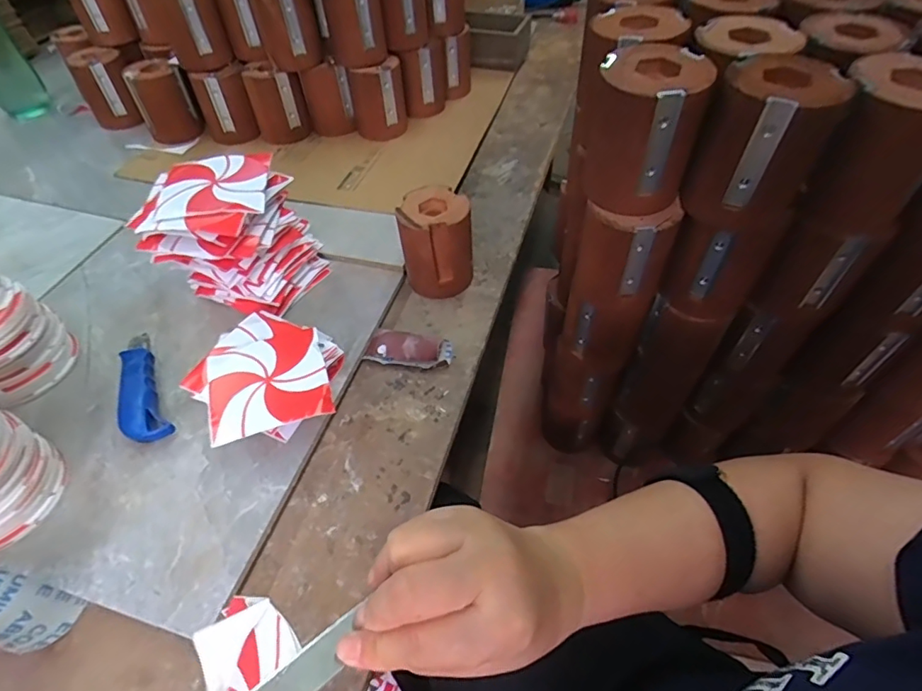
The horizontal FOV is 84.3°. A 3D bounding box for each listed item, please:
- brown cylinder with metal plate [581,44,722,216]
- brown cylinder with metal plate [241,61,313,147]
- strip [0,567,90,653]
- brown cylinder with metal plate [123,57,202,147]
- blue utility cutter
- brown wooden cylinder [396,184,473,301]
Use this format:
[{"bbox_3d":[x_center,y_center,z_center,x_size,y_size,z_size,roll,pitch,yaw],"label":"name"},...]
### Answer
[{"bbox_3d":[0.142,-0.169,0.403,0.080,0.099,0.074,11,52,10],"label":"brown cylinder with metal plate"},{"bbox_3d":[-0.280,-0.371,0.776,0.075,0.095,0.071,-26,55,-19],"label":"brown cylinder with metal plate"},{"bbox_3d":[-0.342,0.190,0.370,0.097,0.063,0.054,6,51,6],"label":"strip"},{"bbox_3d":[-0.458,-0.373,0.786,0.070,0.099,0.073,34,59,25],"label":"brown cylinder with metal plate"},{"bbox_3d":[-0.314,0.038,0.494,0.038,0.024,0.151,-27,55,-19],"label":"blue utility cutter"},{"bbox_3d":[-0.027,-0.116,0.575,0.076,0.097,0.074,-2,51,0],"label":"brown wooden cylinder"}]

